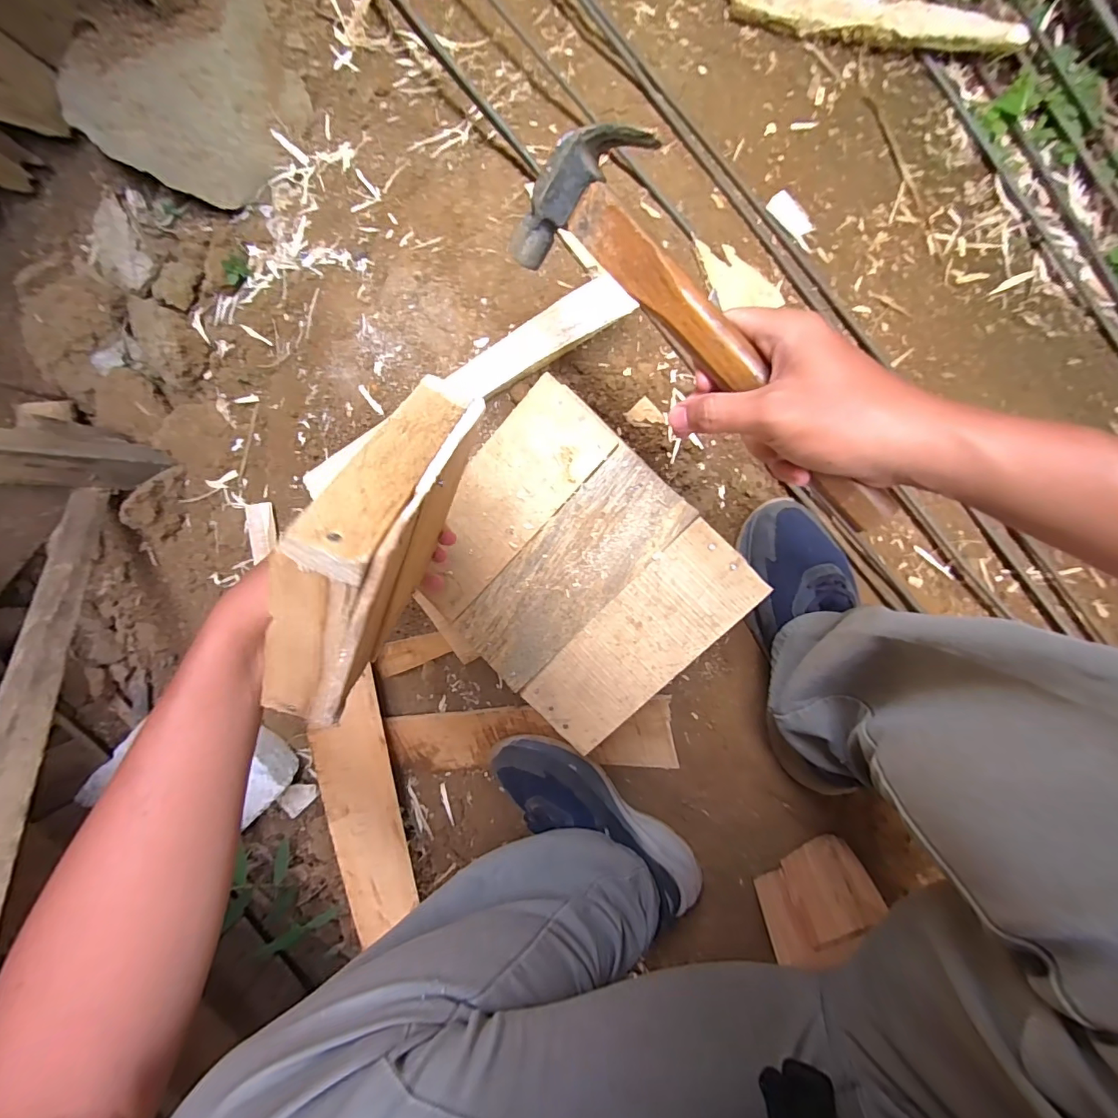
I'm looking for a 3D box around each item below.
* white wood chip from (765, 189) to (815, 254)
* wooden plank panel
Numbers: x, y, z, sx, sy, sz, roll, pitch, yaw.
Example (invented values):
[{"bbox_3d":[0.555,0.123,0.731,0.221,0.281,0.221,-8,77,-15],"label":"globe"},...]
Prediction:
[{"bbox_3d":[0.261,-0.374,0.525,0.027,0.010,0.072,-38,83,7],"label":"white wood chip"},{"bbox_3d":[0.006,0.016,0.433,0.264,0.020,0.237,45,100,-2],"label":"wooden plank panel"}]

